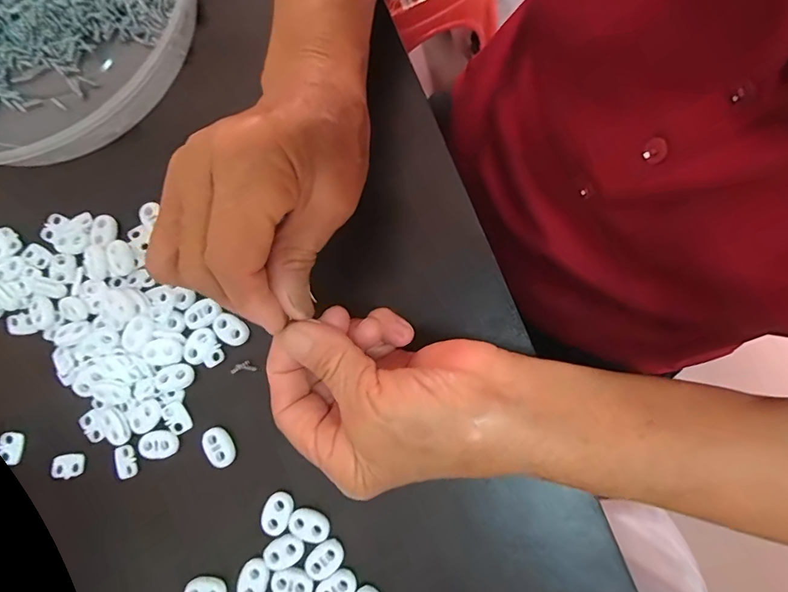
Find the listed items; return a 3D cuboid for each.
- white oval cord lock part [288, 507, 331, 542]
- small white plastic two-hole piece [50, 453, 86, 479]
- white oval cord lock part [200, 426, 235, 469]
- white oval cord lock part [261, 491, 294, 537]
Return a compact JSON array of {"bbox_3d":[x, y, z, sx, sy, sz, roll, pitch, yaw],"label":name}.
[{"bbox_3d":[-0.047,0.126,0.240,0.023,0.004,0.014,16,84,7],"label":"white oval cord lock part"},{"bbox_3d":[-0.194,0.101,0.260,0.020,0.004,0.013,-12,81,3],"label":"small white plastic two-hole piece"},{"bbox_3d":[-0.101,0.086,0.252,0.015,0.004,0.023,-38,81,-1],"label":"white oval cord lock part"},{"bbox_3d":[-0.065,0.120,0.241,0.015,0.004,0.023,17,84,7],"label":"white oval cord lock part"}]

